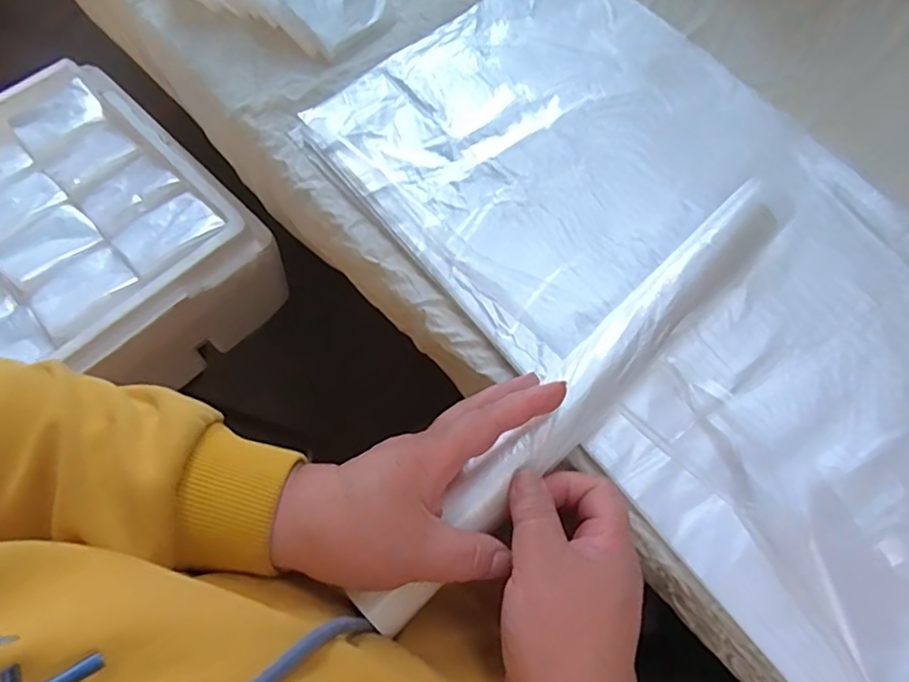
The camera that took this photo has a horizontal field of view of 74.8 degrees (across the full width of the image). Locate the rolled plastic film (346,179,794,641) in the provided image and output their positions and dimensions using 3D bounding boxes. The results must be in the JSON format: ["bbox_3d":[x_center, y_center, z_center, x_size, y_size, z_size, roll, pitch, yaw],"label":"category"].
[{"bbox_3d":[0.087,0.026,0.364,0.039,0.035,0.366,42,73,16],"label":"rolled plastic film"}]

